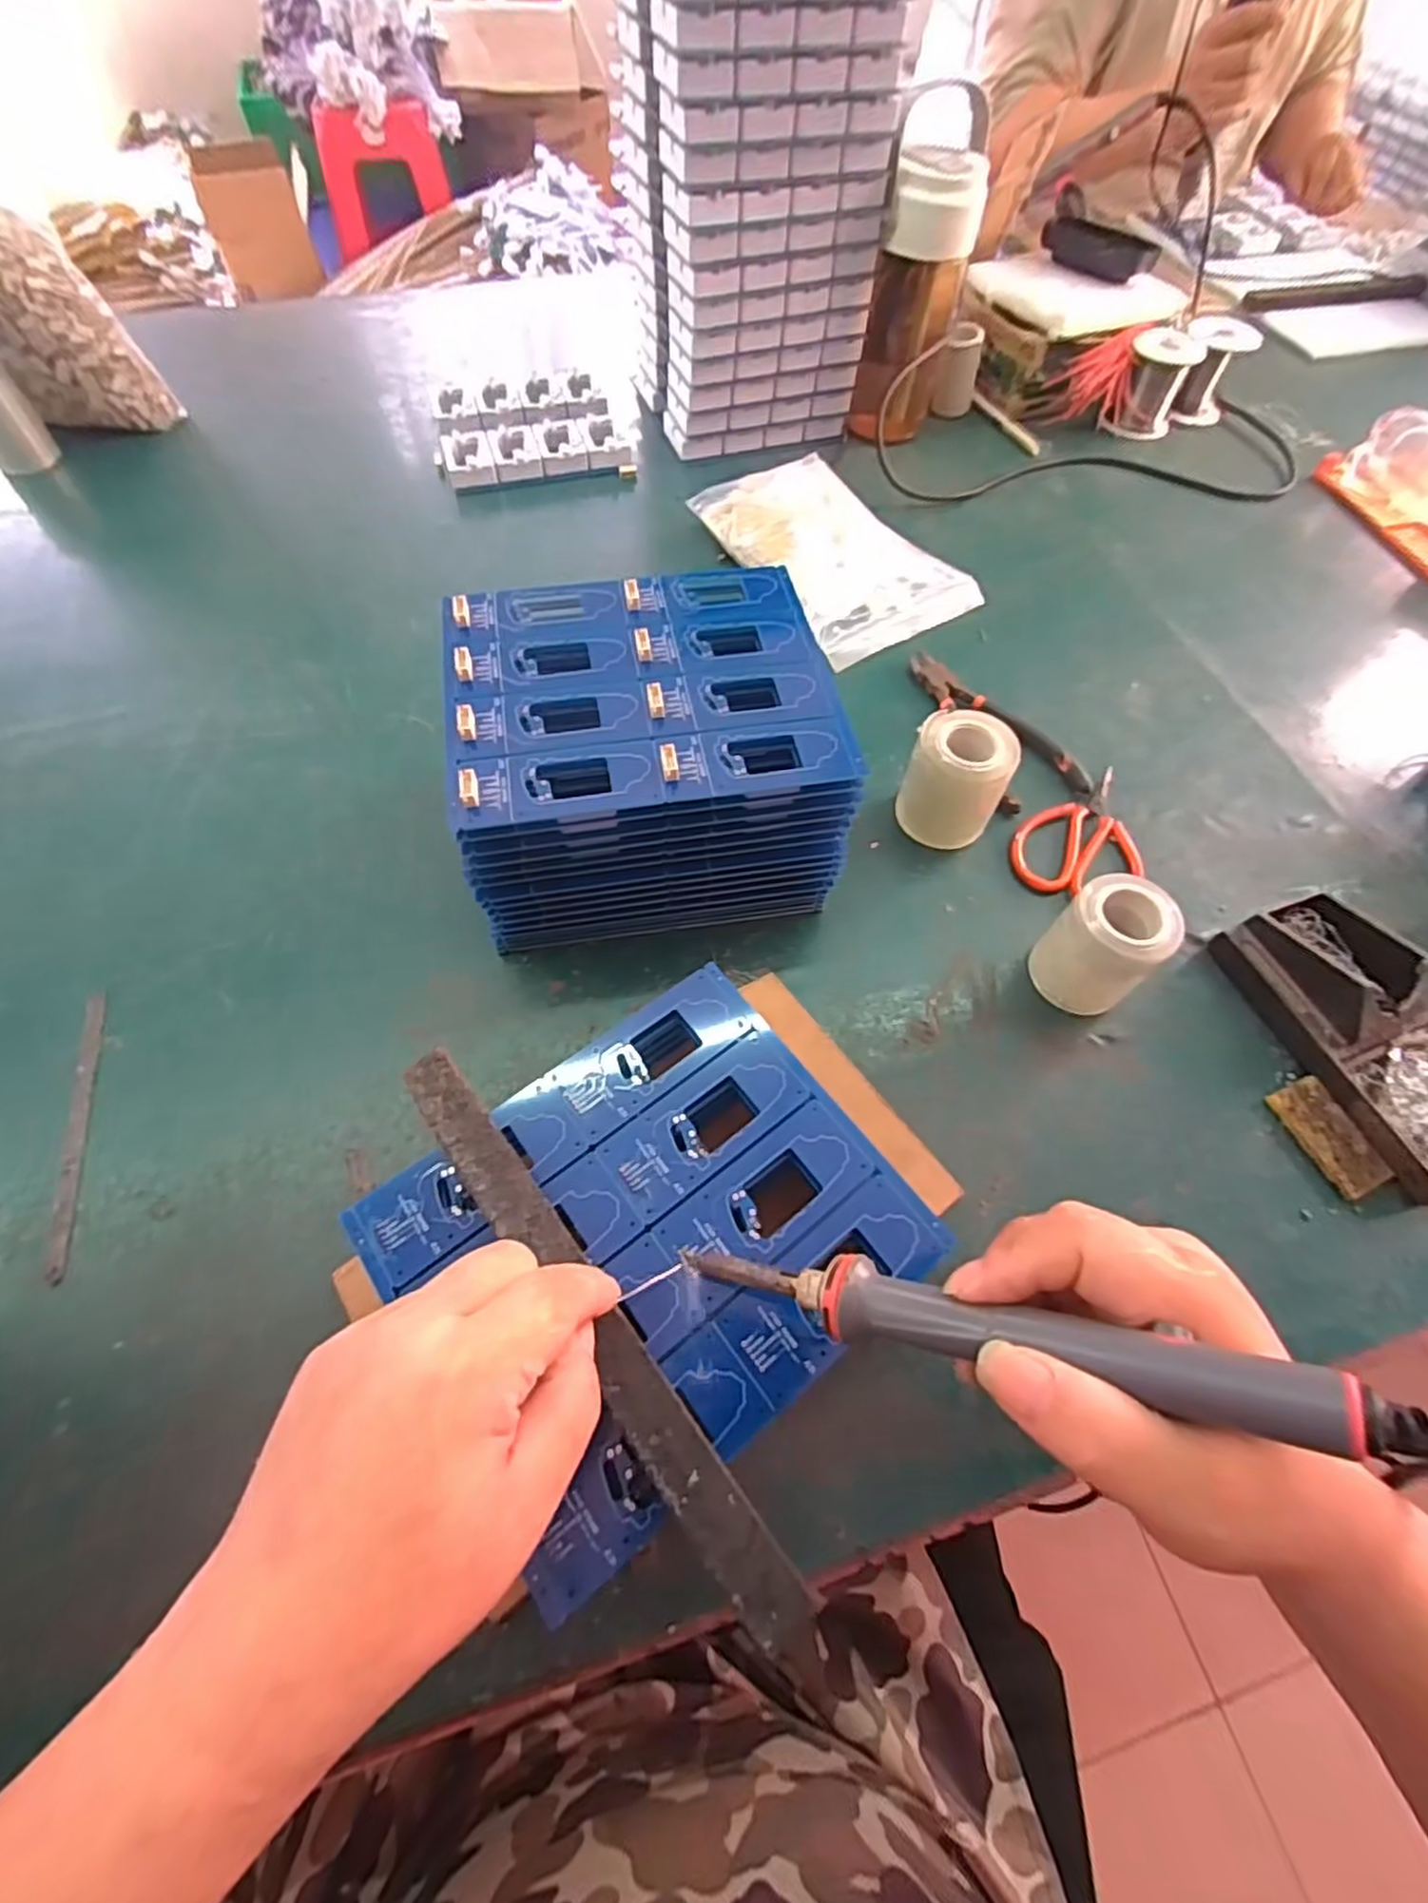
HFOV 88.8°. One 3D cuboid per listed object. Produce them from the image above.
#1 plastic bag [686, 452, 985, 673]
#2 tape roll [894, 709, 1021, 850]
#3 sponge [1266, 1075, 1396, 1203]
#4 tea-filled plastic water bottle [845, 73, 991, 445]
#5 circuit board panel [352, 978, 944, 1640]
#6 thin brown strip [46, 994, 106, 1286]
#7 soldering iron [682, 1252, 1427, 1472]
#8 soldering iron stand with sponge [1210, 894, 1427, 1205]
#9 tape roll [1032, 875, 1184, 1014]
[{"bbox_3d":[0.096,-0.328,0.587,0.146,0.047,0.210,-31,65,-18],"label":"plastic bag"},{"bbox_3d":[0.147,-0.103,0.447,0.057,0.068,0.049,29,63,14],"label":"tape roll"},{"bbox_3d":[0.317,0.095,0.375,0.030,0.009,0.057,-18,62,-11],"label":"sponge"},{"bbox_3d":[0.174,-0.560,0.626,0.074,0.204,0.074,16,60,8],"label":"tea-filled plastic water bottle"},{"bbox_3d":[-0.025,0.113,0.297,0.186,0.008,0.160,-34,66,-19],"label":"circuit board panel"},{"bbox_3d":[-0.318,0.088,0.364,0.010,0.010,0.144,-11,61,-8],"label":"thin brown strip"},{"bbox_3d":[0.082,0.115,0.219,0.217,0.019,0.021,-4,53,35],"label":"soldering iron"},{"bbox_3d":[0.352,0.042,0.387,0.089,0.038,0.159,-18,62,-12],"label":"soldering iron stand with sponge"},{"bbox_3d":[0.208,-0.002,0.390,0.046,0.066,0.050,1,60,-1],"label":"tape roll"}]

